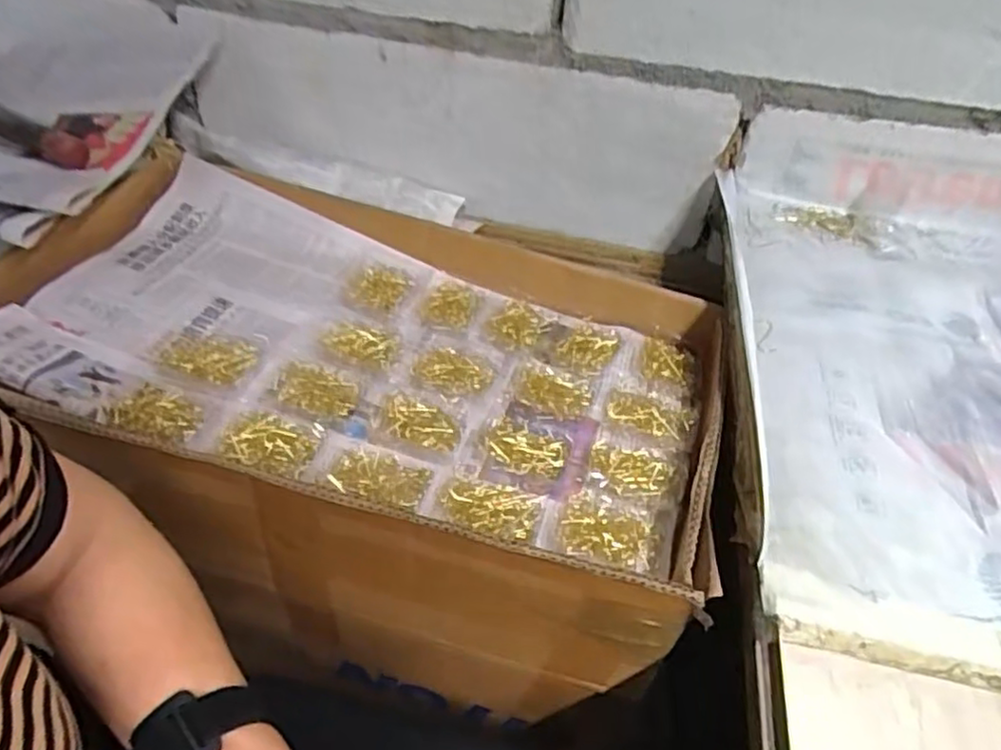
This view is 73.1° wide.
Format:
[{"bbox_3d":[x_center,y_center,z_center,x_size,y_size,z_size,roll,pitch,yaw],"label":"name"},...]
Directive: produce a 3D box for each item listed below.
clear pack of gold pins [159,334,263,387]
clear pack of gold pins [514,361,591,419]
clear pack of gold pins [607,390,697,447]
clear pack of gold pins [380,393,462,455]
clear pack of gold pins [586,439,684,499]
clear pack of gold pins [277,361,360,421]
[{"bbox_3d":[-0.235,-0.014,0.540,0.079,0.016,0.049,14,46,8],"label":"clear pack of gold pins"},{"bbox_3d":[0.044,0.012,0.567,0.064,0.007,0.057,14,46,8],"label":"clear pack of gold pins"},{"bbox_3d":[0.124,0.034,0.556,0.072,0.005,0.050,16,46,10],"label":"clear pack of gold pins"},{"bbox_3d":[-0.061,0.036,0.522,0.067,0.005,0.048,14,46,8],"label":"clear pack of gold pins"},{"bbox_3d":[0.102,0.075,0.511,0.069,0.005,0.058,12,46,6],"label":"clear pack of gold pins"},{"bbox_3d":[-0.143,0.012,0.528,0.065,0.010,0.058,6,45,0],"label":"clear pack of gold pins"}]

